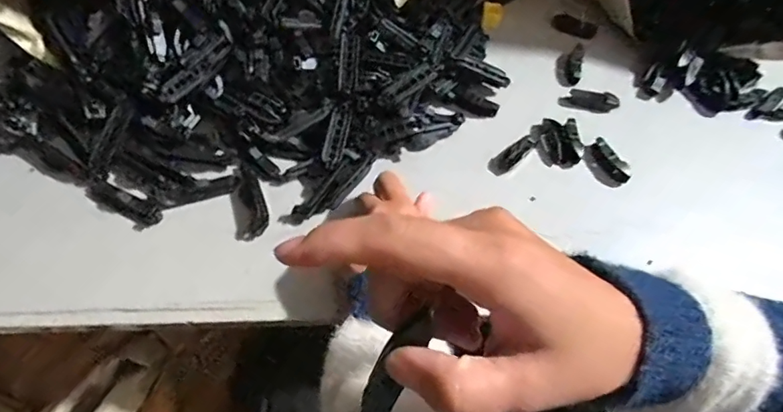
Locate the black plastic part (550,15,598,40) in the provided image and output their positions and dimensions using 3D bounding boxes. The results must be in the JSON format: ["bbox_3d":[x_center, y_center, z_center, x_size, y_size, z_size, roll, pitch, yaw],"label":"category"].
[{"bbox_3d":[0.218,-0.215,0.600,0.053,0.018,0.011,27,61,10],"label":"black plastic part"}]

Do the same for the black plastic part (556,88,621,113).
[{"bbox_3d":[0.213,-0.114,0.545,0.062,0.017,0.017,9,60,0],"label":"black plastic part"}]

